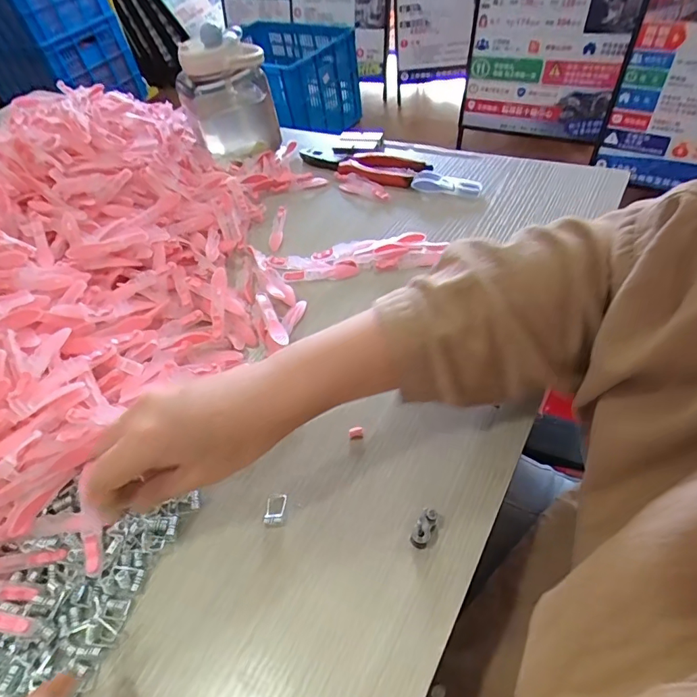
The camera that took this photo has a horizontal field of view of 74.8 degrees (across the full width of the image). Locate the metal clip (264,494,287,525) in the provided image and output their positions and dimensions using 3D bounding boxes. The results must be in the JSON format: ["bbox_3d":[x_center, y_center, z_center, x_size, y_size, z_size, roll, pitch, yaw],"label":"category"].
[{"bbox_3d":[-0.052,0.113,0.323,0.014,0.006,0.022,0,51,11],"label":"metal clip"}]

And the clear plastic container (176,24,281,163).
[{"bbox_3d":[-0.166,-0.354,0.645,0.115,0.151,0.089,-27,51,-11],"label":"clear plastic container"}]

